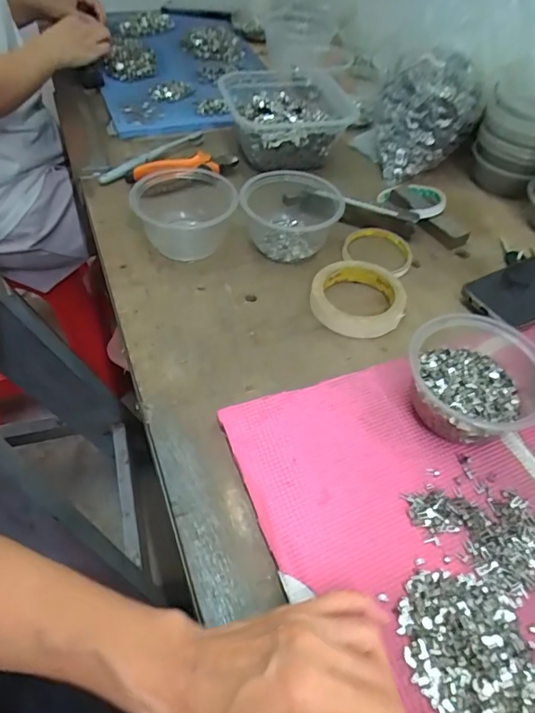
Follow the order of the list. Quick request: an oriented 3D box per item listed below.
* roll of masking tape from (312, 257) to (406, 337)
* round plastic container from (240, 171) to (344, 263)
[{"bbox_3d":[0.096,-0.064,0.519,0.095,0.020,0.095,2,49,-2],"label":"roll of masking tape"},{"bbox_3d":[0.030,-0.170,0.577,0.109,0.058,0.111,2,49,-2],"label":"round plastic container"}]

